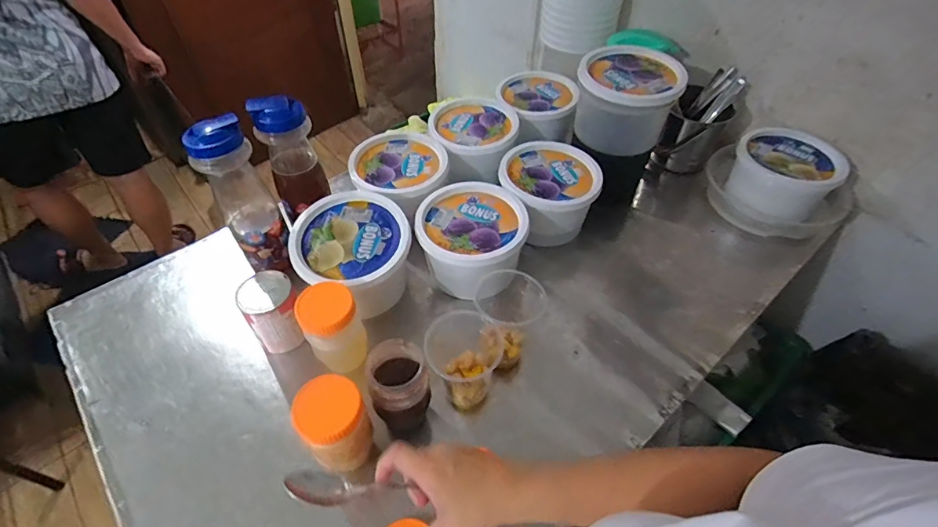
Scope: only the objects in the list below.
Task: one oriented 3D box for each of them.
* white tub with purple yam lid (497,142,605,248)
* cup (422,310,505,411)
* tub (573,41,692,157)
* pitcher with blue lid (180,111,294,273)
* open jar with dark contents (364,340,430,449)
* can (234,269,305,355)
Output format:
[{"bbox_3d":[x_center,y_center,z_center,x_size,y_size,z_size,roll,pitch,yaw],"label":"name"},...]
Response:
[{"bbox_3d":[0.139,-0.128,0.820,0.166,0.102,0.165,0,50,-1],"label":"white tub with purple yam lid"},{"bbox_3d":[-0.007,0.124,0.588,0.091,0.133,0.095,0,50,-1],"label":"cup"},{"bbox_3d":[0.276,-0.281,0.824,0.166,0.138,0.173,0,50,-1],"label":"tub"},{"bbox_3d":[-0.334,-0.100,0.693,0.083,0.236,0.094,-16,52,-14],"label":"pitcher with blue lid"},{"bbox_3d":[-0.085,0.165,0.574,0.071,0.132,0.091,-20,53,-17],"label":"open jar with dark contents"},{"bbox_3d":[-0.274,0.069,0.651,0.071,0.088,0.083,-33,58,-26],"label":"can"}]

